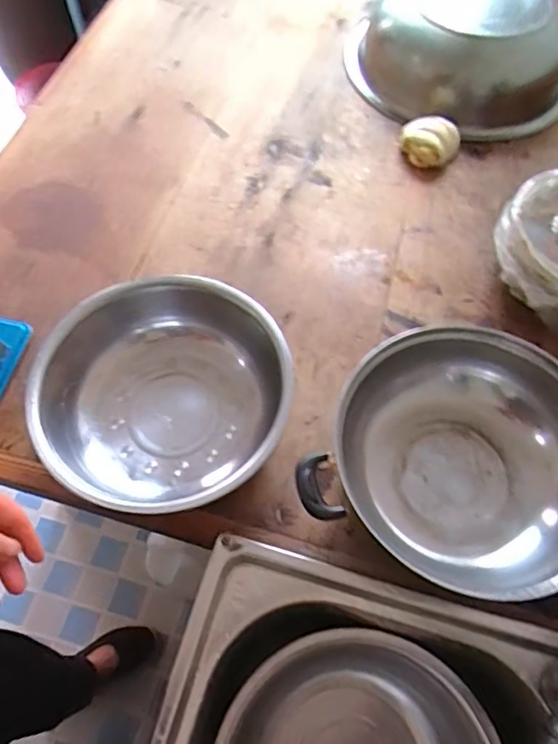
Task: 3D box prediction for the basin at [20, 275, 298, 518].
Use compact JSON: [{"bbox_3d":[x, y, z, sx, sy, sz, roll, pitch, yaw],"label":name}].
[{"bbox_3d":[-0.116,0.028,0.542,0.231,0.083,0.227,1,62,-2],"label":"basin"}]

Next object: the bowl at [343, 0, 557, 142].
[{"bbox_3d":[0.280,-0.502,0.827,0.293,0.105,0.312,1,62,-2],"label":"bowl"}]

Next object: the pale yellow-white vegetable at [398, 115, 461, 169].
[{"bbox_3d":[0.217,-0.332,0.771,0.082,0.039,0.078,1,62,-2],"label":"pale yellow-white vegetable"}]

